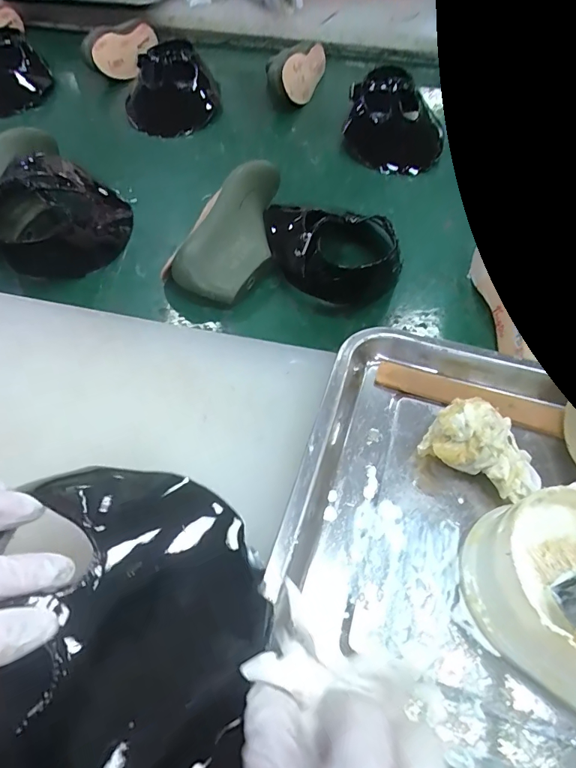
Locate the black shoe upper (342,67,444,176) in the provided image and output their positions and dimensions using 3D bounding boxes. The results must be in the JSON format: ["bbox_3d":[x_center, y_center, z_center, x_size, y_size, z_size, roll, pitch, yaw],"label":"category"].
[{"bbox_3d":[0.153,-0.376,0.621,0.138,0.093,0.138,11,55,5],"label":"black shoe upper"}]

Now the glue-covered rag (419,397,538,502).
[{"bbox_3d":[0.136,0.043,0.296,0.074,0.037,0.054,30,59,21],"label":"glue-covered rag"}]

